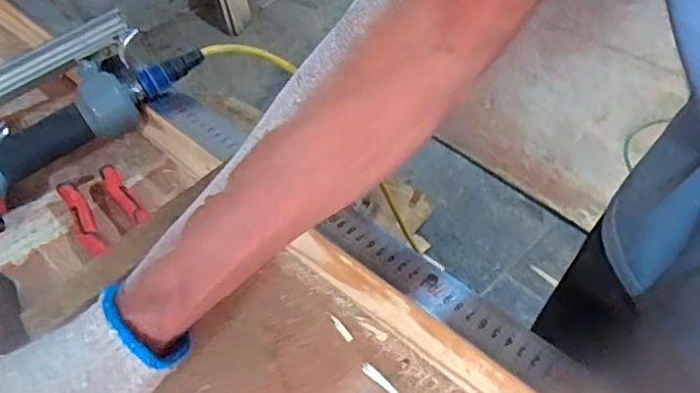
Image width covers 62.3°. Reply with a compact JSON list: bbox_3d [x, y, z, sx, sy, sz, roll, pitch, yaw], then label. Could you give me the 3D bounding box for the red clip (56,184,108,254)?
[{"bbox_3d":[-0.230,0.024,0.501,0.018,0.026,0.091,-27,53,-23],"label":"red clip"}]

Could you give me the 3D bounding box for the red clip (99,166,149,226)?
[{"bbox_3d":[-0.205,-0.001,0.523,0.015,0.021,0.070,-32,55,-26],"label":"red clip"}]

